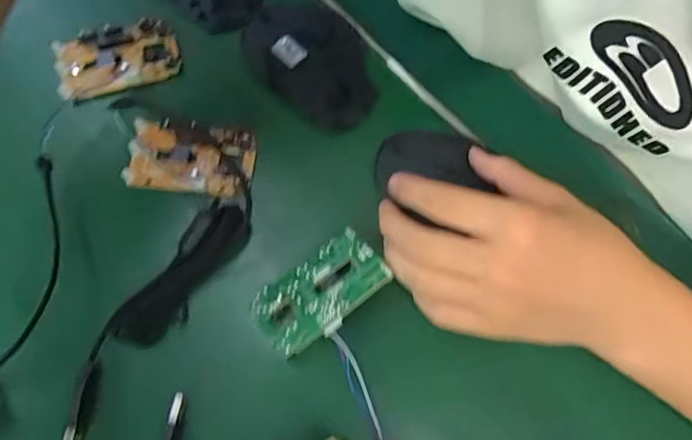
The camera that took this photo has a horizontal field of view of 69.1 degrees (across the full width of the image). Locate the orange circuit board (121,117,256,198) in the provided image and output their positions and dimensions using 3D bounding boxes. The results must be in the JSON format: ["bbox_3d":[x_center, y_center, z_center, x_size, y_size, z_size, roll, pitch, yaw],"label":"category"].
[{"bbox_3d":[-0.101,-0.040,0.328,0.078,0.014,0.045,7,73,1],"label":"orange circuit board"}]

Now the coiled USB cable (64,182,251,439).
[{"bbox_3d":[-0.109,0.050,0.292,0.029,0.020,0.170,33,75,9],"label":"coiled USB cable"}]

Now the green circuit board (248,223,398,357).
[{"bbox_3d":[-0.015,0.041,0.291,0.077,0.007,0.047,-37,55,-11],"label":"green circuit board"}]

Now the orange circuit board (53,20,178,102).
[{"bbox_3d":[-0.158,-0.112,0.346,0.081,0.011,0.044,-19,74,-7],"label":"orange circuit board"}]

